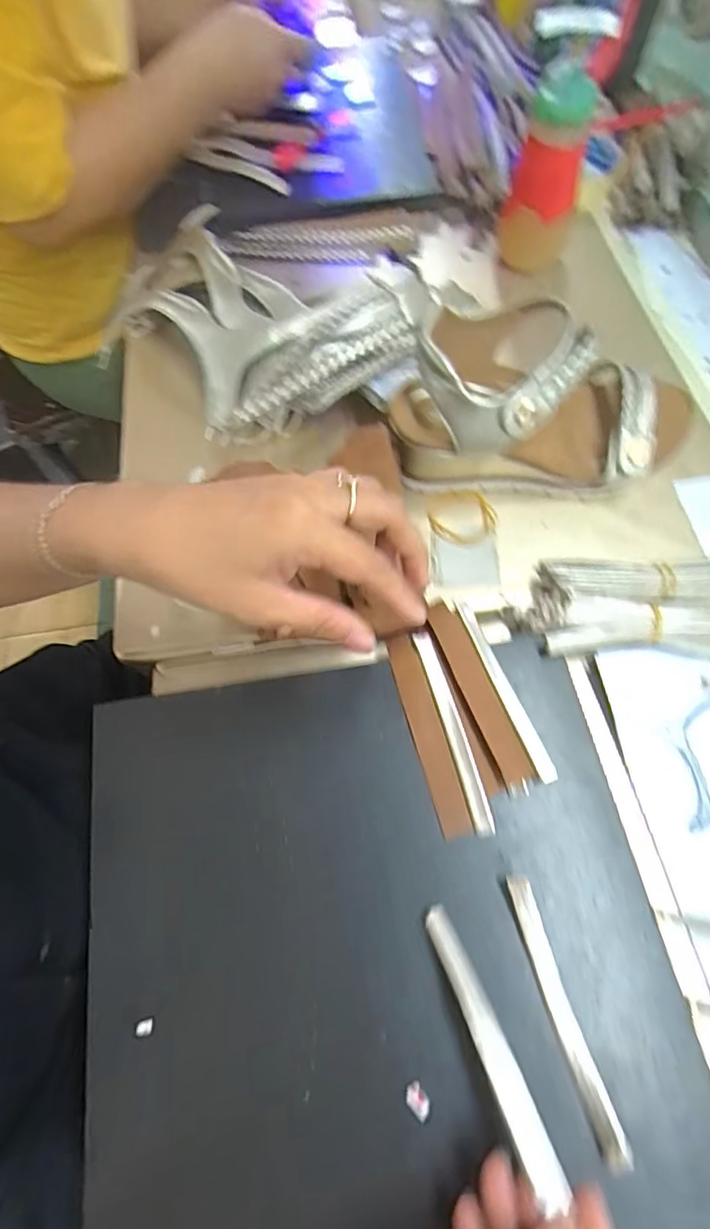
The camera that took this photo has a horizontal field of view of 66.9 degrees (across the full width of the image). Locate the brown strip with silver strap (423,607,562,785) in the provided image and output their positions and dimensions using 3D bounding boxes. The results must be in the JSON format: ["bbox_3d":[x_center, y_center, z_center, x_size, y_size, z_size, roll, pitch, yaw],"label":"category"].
[{"bbox_3d":[0.081,0.046,0.332,0.030,0.009,0.121,-22,68,-7],"label":"brown strip with silver strap"}]

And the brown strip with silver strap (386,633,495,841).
[{"bbox_3d":[0.049,0.070,0.326,0.031,0.005,0.123,-16,71,-5],"label":"brown strip with silver strap"}]

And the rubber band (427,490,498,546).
[{"bbox_3d":[0.082,-0.074,0.407,0.050,0.006,0.047,-2,67,1],"label":"rubber band"}]

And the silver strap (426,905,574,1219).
[{"bbox_3d":[0.063,0.199,0.253,0.016,0.014,0.113,-22,55,-7],"label":"silver strap"}]

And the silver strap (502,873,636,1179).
[{"bbox_3d":[0.104,0.198,0.268,0.011,0.012,0.123,-16,68,-5],"label":"silver strap"}]

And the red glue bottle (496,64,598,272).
[{"bbox_3d":[0.160,-0.367,0.454,0.057,0.134,0.073,12,68,7],"label":"red glue bottle"}]

